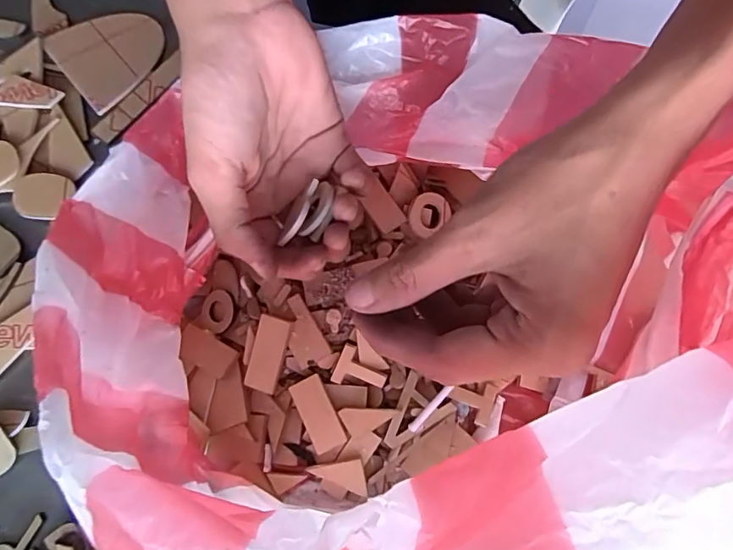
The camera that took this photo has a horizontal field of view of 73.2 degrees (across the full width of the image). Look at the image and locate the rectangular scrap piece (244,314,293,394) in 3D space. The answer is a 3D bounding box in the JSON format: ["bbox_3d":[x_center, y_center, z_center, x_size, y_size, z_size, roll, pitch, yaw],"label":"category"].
[{"bbox_3d":[-0.056,0.045,0.279,0.019,0.005,0.042,16,95,5],"label":"rectangular scrap piece"}]

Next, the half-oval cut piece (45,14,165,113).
[{"bbox_3d":[-0.185,-0.165,0.359,0.072,0.007,0.082,-39,78,-13],"label":"half-oval cut piece"}]

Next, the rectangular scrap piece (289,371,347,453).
[{"bbox_3d":[-0.027,0.077,0.275,0.019,0.004,0.040,-26,79,4],"label":"rectangular scrap piece"}]

